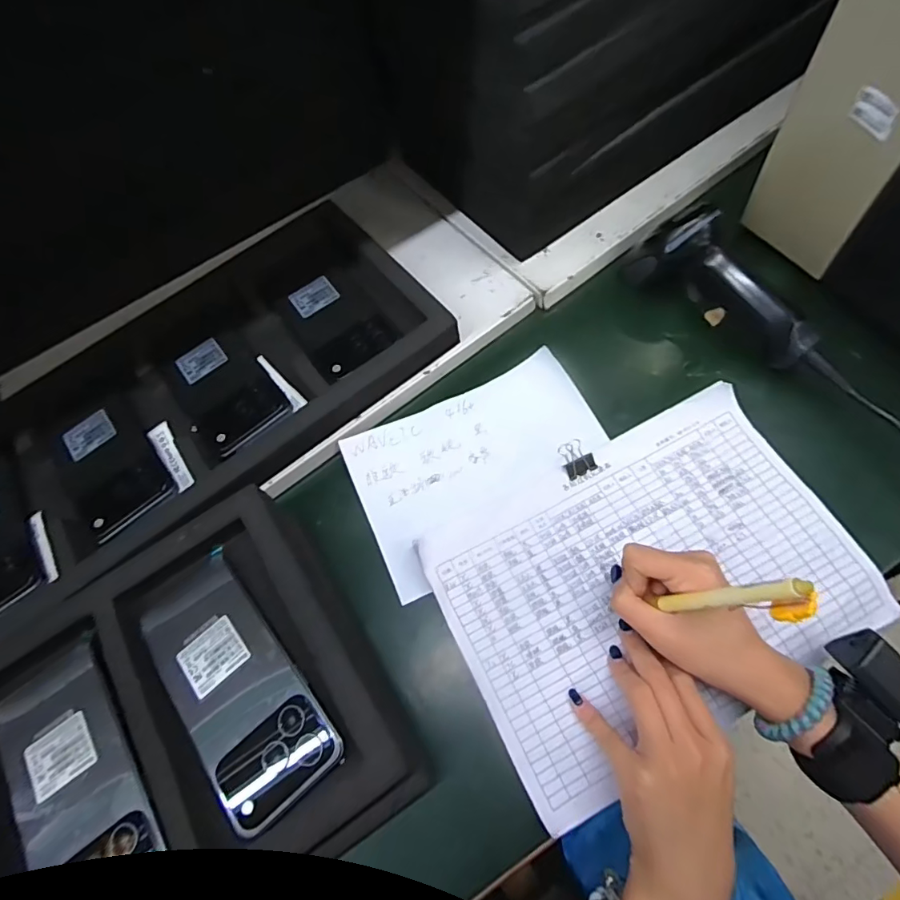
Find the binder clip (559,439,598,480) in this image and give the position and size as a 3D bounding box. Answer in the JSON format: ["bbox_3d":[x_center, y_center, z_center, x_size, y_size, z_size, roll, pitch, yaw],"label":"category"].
[{"bbox_3d":[0.103,0.005,0.405,0.025,0.011,0.031,-26,65,-4],"label":"binder clip"}]

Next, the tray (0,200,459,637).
[{"bbox_3d":[-0.242,-0.032,0.439,0.484,0.043,0.235,-41,67,-11],"label":"tray"}]

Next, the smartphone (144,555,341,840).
[{"bbox_3d":[-0.140,0.151,0.322,0.070,0.011,0.158,-39,66,-10],"label":"smartphone"}]

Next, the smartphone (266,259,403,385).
[{"bbox_3d":[-0.107,-0.121,0.455,0.077,0.014,0.142,-36,64,-9],"label":"smartphone"}]

